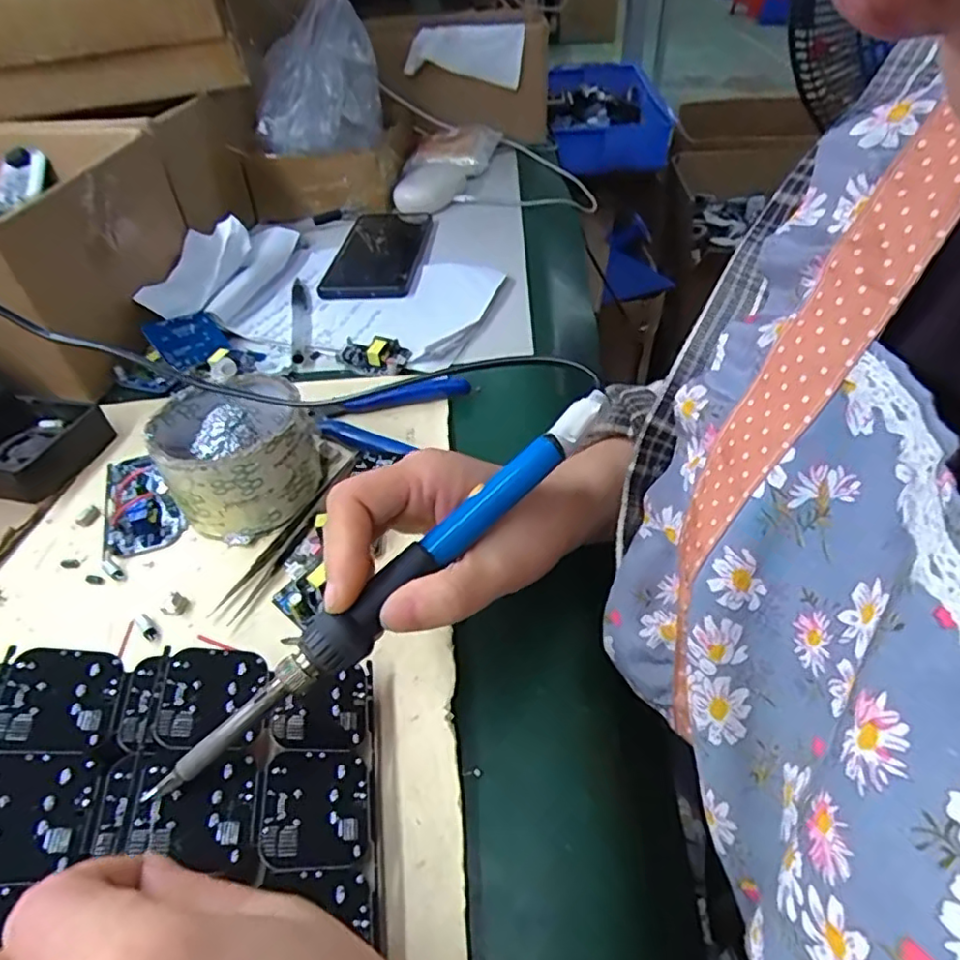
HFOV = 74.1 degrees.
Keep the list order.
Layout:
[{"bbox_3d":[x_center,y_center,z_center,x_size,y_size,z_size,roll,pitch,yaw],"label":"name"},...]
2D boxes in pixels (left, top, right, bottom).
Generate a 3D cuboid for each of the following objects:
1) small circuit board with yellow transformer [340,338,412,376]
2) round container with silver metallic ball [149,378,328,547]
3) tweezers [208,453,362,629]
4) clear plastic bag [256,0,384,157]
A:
[{"bbox_3d":[-0.080,-0.092,0.462,0.050,0.016,0.032,11,46,17],"label":"small circuit board with yellow transformer"},{"bbox_3d":[-0.133,-0.016,0.357,0.078,0.055,0.078,-3,44,3],"label":"round container with silver metallic ball"},{"bbox_3d":[-0.102,0.026,0.343,0.015,0.012,0.114,16,48,22],"label":"tweezers"},{"bbox_3d":[-0.167,-0.409,0.653,0.116,0.118,0.138,-7,44,-1],"label":"clear plastic bag"}]

